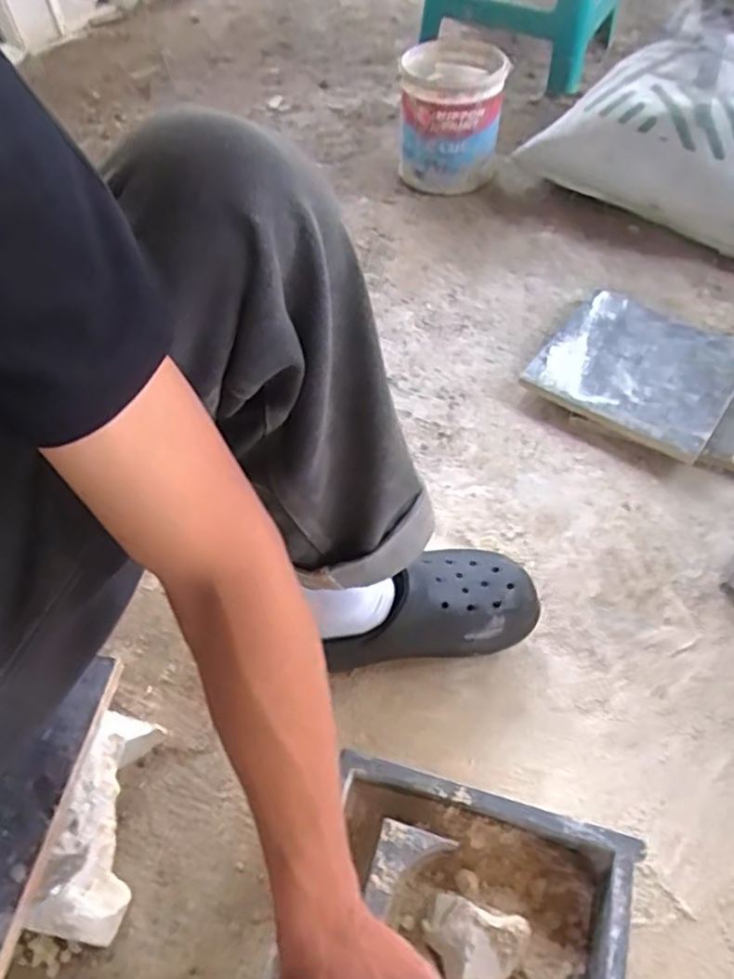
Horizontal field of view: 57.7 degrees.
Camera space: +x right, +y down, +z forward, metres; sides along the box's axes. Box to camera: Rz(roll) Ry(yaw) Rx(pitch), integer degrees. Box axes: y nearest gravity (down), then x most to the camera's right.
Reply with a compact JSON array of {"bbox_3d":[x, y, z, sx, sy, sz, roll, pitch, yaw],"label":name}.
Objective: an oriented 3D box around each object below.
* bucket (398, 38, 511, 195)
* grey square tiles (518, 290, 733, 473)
[{"bbox_3d":[0.143,-0.638,1.159,0.171,0.195,0.171,0,56,0],"label":"bucket"},{"bbox_3d":[0.402,-0.161,0.936,0.310,0.038,0.257,22,59,14],"label":"grey square tiles"}]

